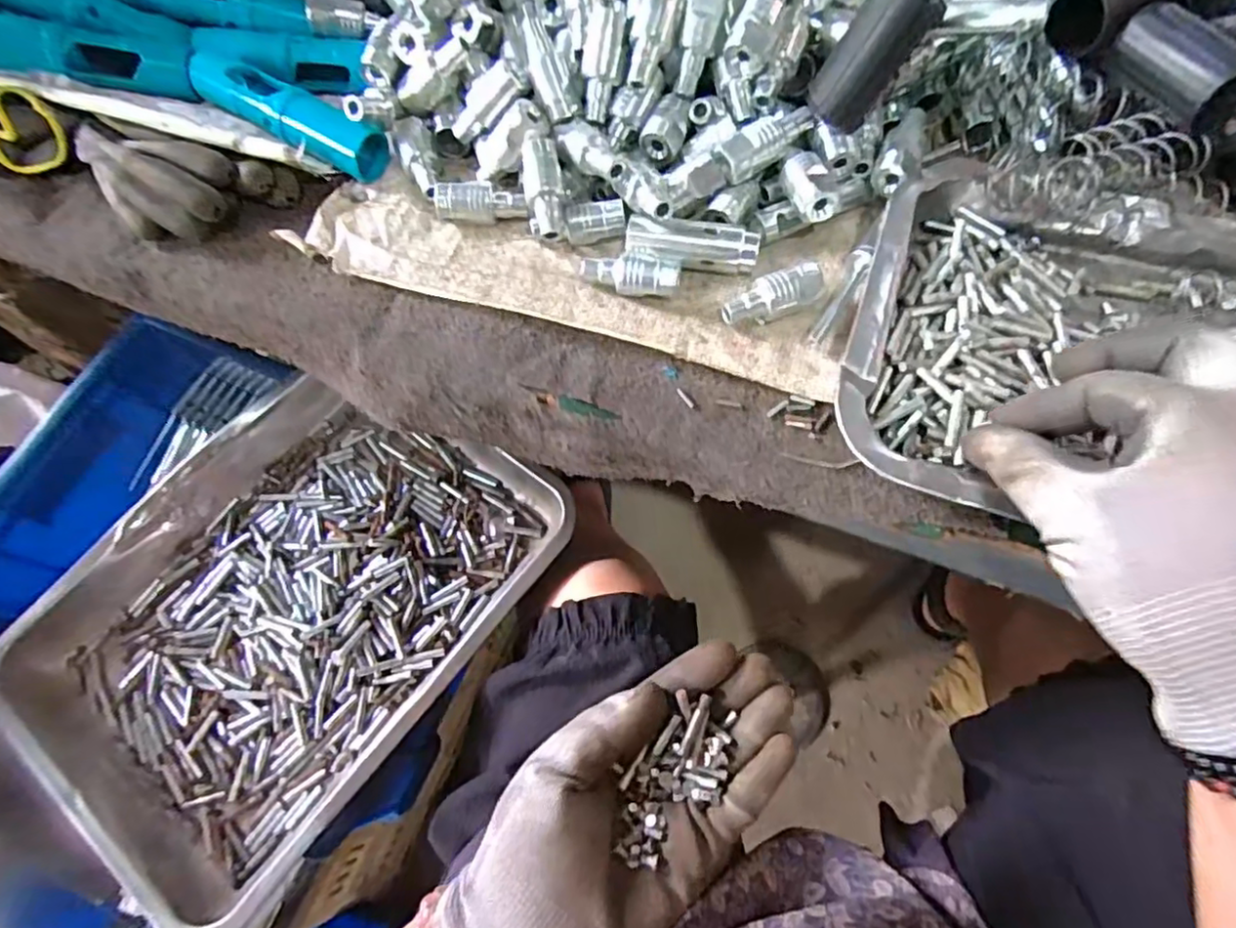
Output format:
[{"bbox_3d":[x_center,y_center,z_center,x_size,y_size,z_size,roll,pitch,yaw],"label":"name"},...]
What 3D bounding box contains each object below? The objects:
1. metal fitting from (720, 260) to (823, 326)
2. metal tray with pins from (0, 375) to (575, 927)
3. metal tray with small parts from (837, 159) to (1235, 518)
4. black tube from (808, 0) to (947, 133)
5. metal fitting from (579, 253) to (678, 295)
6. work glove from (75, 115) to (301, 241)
[{"bbox_3d":[0.079,-0.086,0.322,0.051,0.018,0.017,-21,69,-7],"label":"metal fitting"},{"bbox_3d":[-0.231,0.093,0.448,0.269,0.040,0.347,34,73,14],"label":"metal tray with pins"},{"bbox_3d":[0.243,-0.052,0.294,0.249,0.033,0.195,16,69,8],"label":"metal tray with small parts"},{"bbox_3d":[0.123,-0.198,0.305,0.024,0.064,0.028,-14,64,-39],"label":"black tube"},{"bbox_3d":[0.006,-0.100,0.331,0.052,0.014,0.018,10,69,6],"label":"metal fitting"},{"bbox_3d":[-0.260,-0.160,0.366,0.132,0.036,0.057,11,69,6],"label":"work glove"}]

